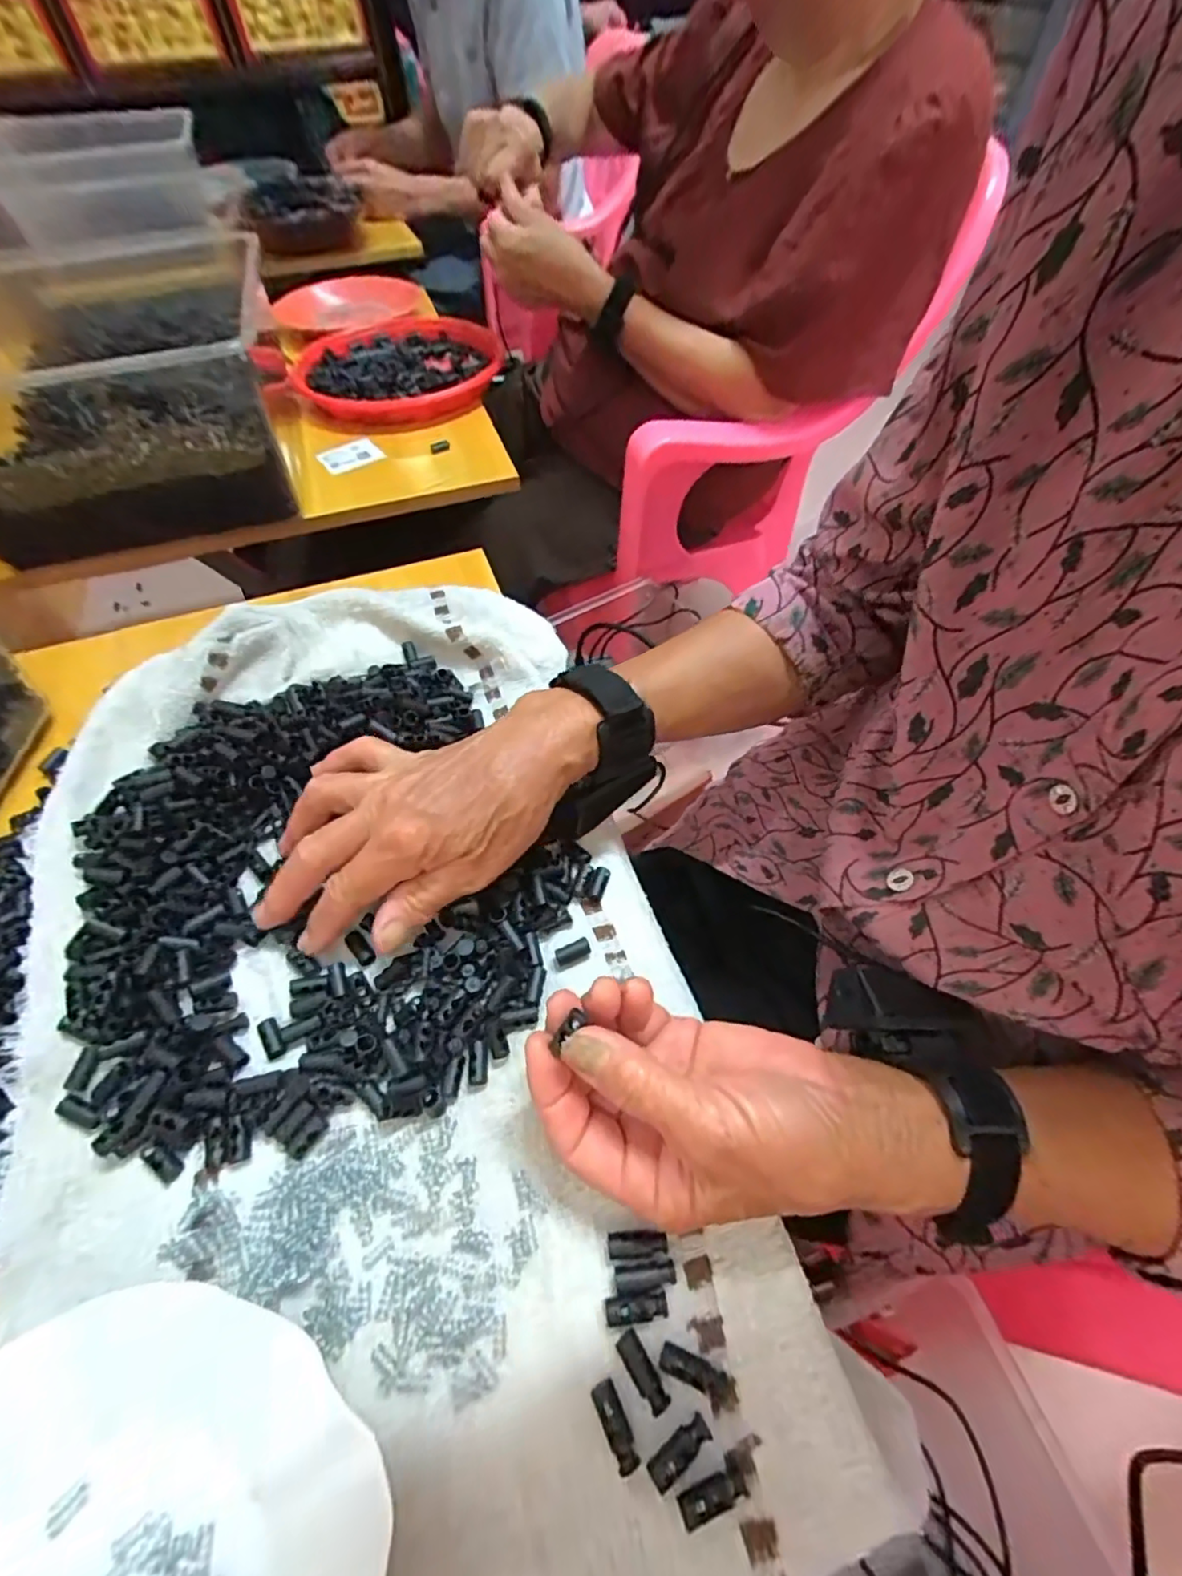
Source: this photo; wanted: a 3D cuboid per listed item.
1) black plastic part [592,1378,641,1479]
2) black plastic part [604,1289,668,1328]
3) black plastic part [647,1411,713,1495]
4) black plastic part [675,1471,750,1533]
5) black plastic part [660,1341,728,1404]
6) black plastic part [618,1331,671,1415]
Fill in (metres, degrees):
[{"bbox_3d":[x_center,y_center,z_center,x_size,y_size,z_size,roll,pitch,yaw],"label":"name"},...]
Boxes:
[{"bbox_3d":[0.009,0.230,0.220,0.009,0.005,0.024,-23,58,-15],"label":"black plastic part"},{"bbox_3d":[0.018,0.204,0.239,0.024,0.004,0.009,-8,55,-5],"label":"black plastic part"},{"bbox_3d":[0.032,0.234,0.215,0.024,0.004,0.010,-31,60,-20],"label":"black plastic part"},{"bbox_3d":[0.042,0.244,0.209,0.024,0.004,0.009,-15,56,-10],"label":"black plastic part"},{"bbox_3d":[0.039,0.219,0.228,0.026,0.004,0.009,19,57,13],"label":"black plastic part"},{"bbox_3d":[0.019,0.218,0.228,0.009,0.004,0.025,-29,61,-20],"label":"black plastic part"}]

